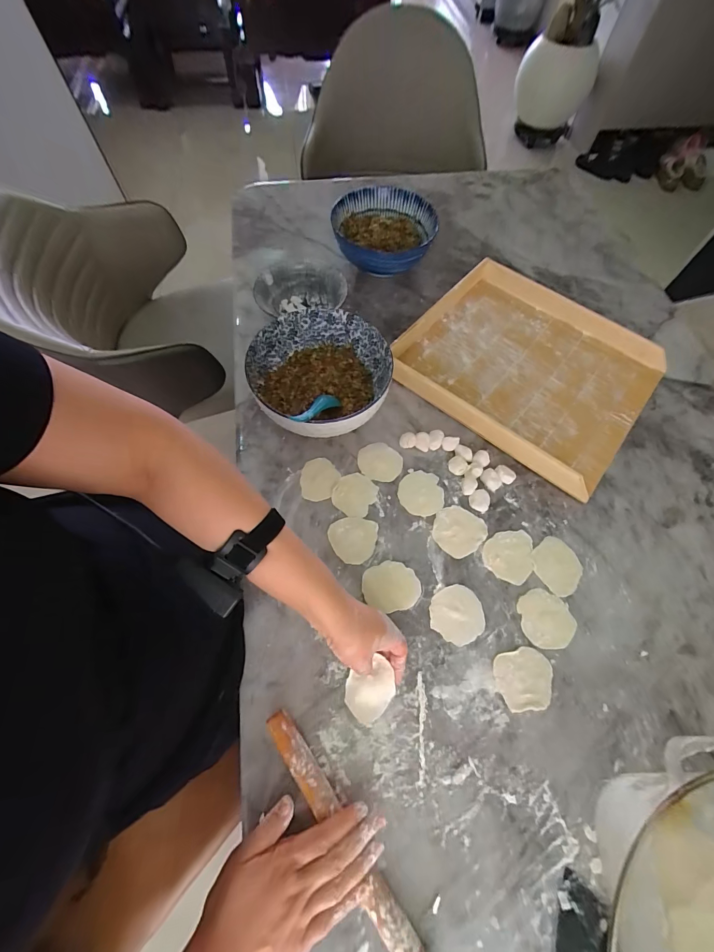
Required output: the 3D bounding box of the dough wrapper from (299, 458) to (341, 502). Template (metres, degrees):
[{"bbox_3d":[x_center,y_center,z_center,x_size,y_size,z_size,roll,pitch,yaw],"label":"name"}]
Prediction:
[{"bbox_3d":[-0.059,0.006,0.552,0.056,0.006,0.069,23,68,8],"label":"dough wrapper"}]

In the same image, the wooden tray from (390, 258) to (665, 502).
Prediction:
[{"bbox_3d":[0.311,-0.209,0.638,0.390,0.037,0.381,37,70,14],"label":"wooden tray"}]

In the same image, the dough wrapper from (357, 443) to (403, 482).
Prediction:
[{"bbox_3d":[0.036,-0.022,0.567,0.069,0.004,0.063,1,66,-1],"label":"dough wrapper"}]

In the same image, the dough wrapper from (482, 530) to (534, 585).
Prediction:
[{"bbox_3d":[0.221,0.111,0.511,0.078,0.004,0.067,-42,74,-18],"label":"dough wrapper"}]

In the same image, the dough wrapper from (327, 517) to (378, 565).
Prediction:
[{"bbox_3d":[-0.006,0.092,0.514,0.068,0.004,0.065,4,66,0],"label":"dough wrapper"}]

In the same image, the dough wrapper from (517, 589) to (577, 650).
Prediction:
[{"bbox_3d":[0.252,0.189,0.476,0.069,0.004,0.071,-4,66,-3],"label":"dough wrapper"}]

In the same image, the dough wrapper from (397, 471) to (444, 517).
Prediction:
[{"bbox_3d":[0.098,0.027,0.549,0.068,0.004,0.070,9,66,2],"label":"dough wrapper"}]

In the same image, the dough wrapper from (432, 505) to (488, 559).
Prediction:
[{"bbox_3d":[0.147,0.081,0.522,0.071,0.006,0.068,1,66,-1],"label":"dough wrapper"}]

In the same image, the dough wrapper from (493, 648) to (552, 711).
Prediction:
[{"bbox_3d":[0.207,0.252,0.445,0.071,0.004,0.065,-3,66,-3],"label":"dough wrapper"}]

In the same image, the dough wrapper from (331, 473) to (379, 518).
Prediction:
[{"bbox_3d":[-0.003,0.027,0.542,0.062,0.005,0.065,1,66,-1],"label":"dough wrapper"}]

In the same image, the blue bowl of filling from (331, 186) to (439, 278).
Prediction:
[{"bbox_3d":[0.050,-0.468,0.709,0.182,0.095,0.170,1,64,-1],"label":"blue bowl of filling"}]

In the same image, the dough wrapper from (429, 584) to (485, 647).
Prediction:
[{"bbox_3d":[0.132,0.184,0.476,0.070,0.004,0.071,-6,66,-4],"label":"dough wrapper"}]

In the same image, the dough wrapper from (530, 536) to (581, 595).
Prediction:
[{"bbox_3d":[0.282,0.126,0.505,0.064,0.008,0.070,-32,71,-15],"label":"dough wrapper"}]

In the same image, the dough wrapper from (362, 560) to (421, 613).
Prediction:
[{"bbox_3d":[0.047,0.150,0.488,0.076,0.004,0.063,-6,67,-4],"label":"dough wrapper"}]

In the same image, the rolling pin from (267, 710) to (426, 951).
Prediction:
[{"bbox_3d":[-0.012,0.372,0.367,0.027,0.023,0.268,-34,70,-15],"label":"rolling pin"}]

